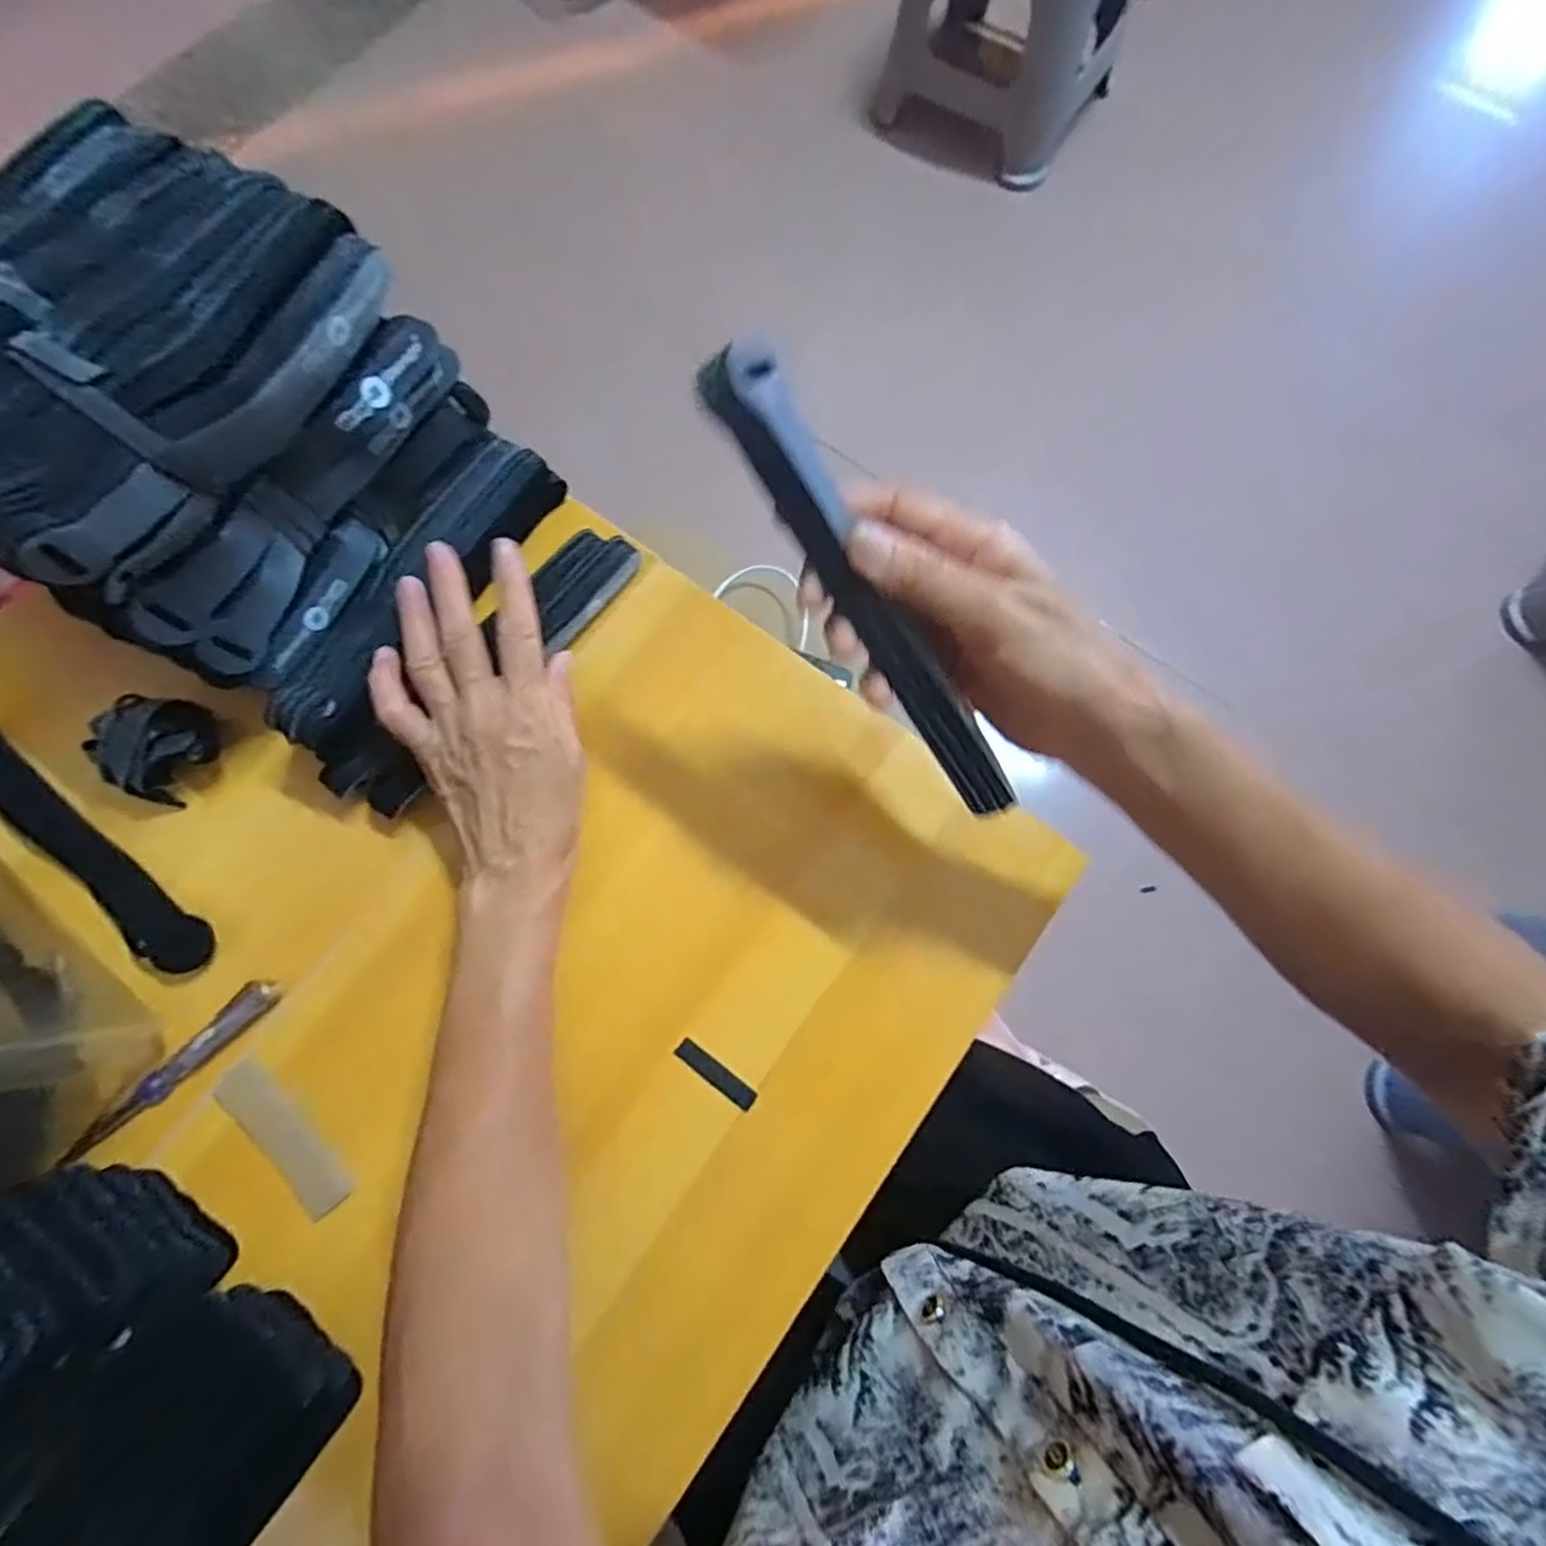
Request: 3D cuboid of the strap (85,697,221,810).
[{"bbox_3d":[-0.331,-0.014,0.386,0.058,0.042,0.043,-44,82,-9],"label":"strap"}]

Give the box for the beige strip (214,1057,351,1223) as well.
[{"bbox_3d":[-0.248,0.184,0.362,0.087,0.005,0.025,44,80,8],"label":"beige strip"}]

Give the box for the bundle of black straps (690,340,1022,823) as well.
[{"bbox_3d":[0.039,-0.067,0.270,0.024,0.016,0.194,-36,103,-8],"label":"bundle of black straps"}]

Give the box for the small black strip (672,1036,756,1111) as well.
[{"bbox_3d":[-0.029,0.154,0.364,0.047,0.004,0.011,37,80,7],"label":"small black strip"}]

